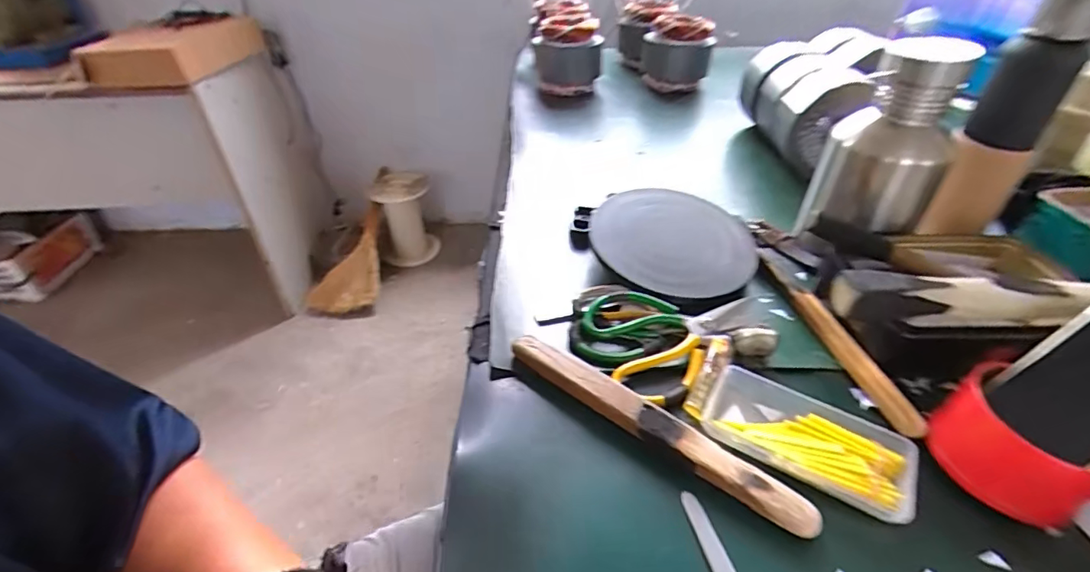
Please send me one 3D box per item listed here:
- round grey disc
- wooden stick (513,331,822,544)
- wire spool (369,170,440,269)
[{"bbox_3d":[0.155,-0.059,0.611,0.197,0.024,0.192,-2,42,2],"label":"round grey disc"},{"bbox_3d":[0.085,0.112,0.423,0.272,0.021,0.029,27,50,30],"label":"wooden stick"},{"bbox_3d":[-0.504,-0.239,1.815,0.203,0.321,0.188,0,38,0],"label":"wire spool"}]

